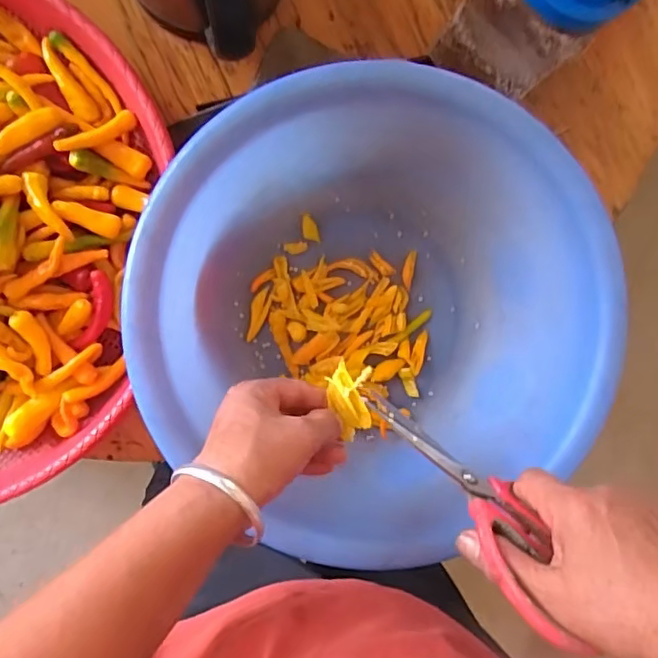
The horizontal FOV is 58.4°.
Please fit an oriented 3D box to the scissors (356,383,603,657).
[{"bbox_3d":[0.090,0.102,0.357,0.055,0.180,0.010,-4,135,-41],"label":"scissors"}]

